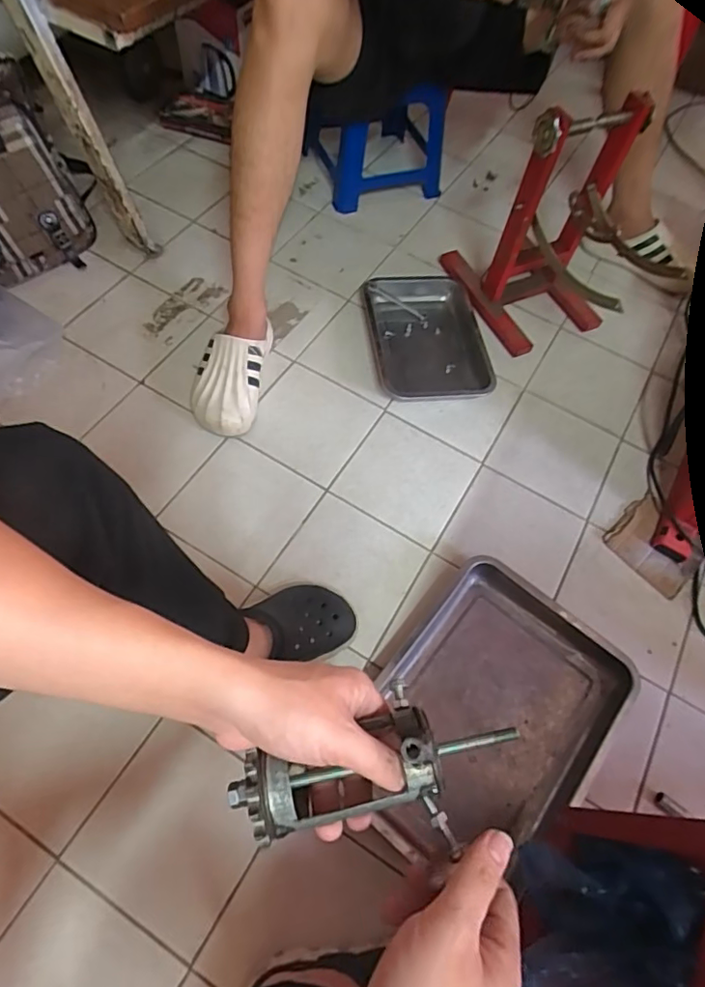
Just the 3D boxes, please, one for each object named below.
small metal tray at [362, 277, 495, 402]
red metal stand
[{"bbox_3d":[0.150,-0.307,1.044,0.219,0.041,0.296,-6,65,-6],"label":"small metal tray"},{"bbox_3d":[0.327,-0.466,0.921,0.185,0.354,0.287,-31,70,-17],"label":"red metal stand"}]

